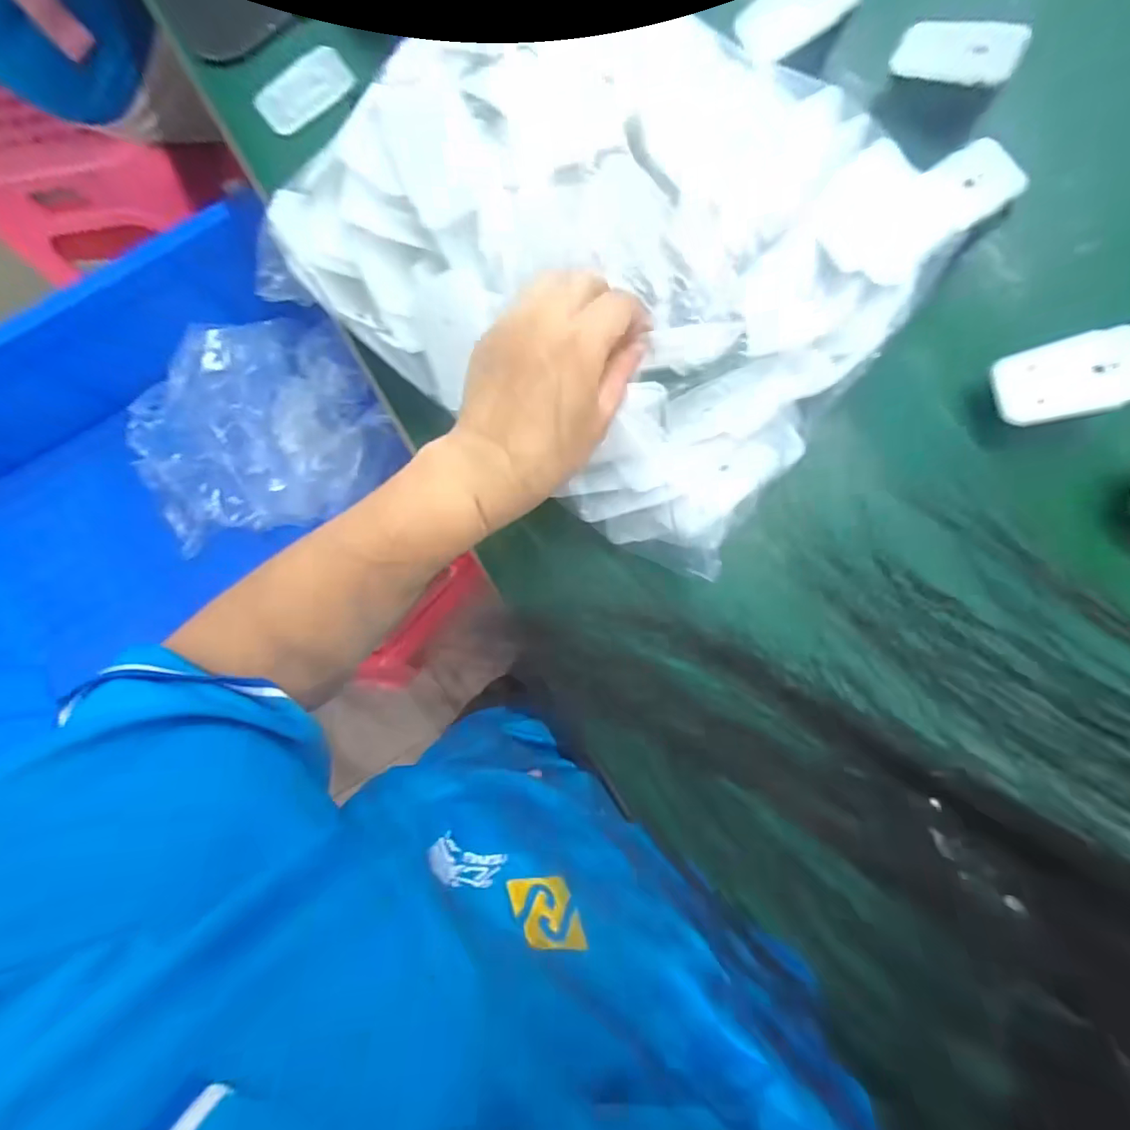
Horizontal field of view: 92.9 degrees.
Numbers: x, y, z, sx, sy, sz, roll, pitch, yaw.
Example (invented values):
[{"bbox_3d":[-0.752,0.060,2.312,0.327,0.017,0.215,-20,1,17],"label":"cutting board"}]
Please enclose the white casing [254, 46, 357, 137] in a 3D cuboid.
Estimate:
[{"bbox_3d":[-0.191,-0.348,0.392,0.071,0.005,0.043,-32,84,0],"label":"white casing"}]

